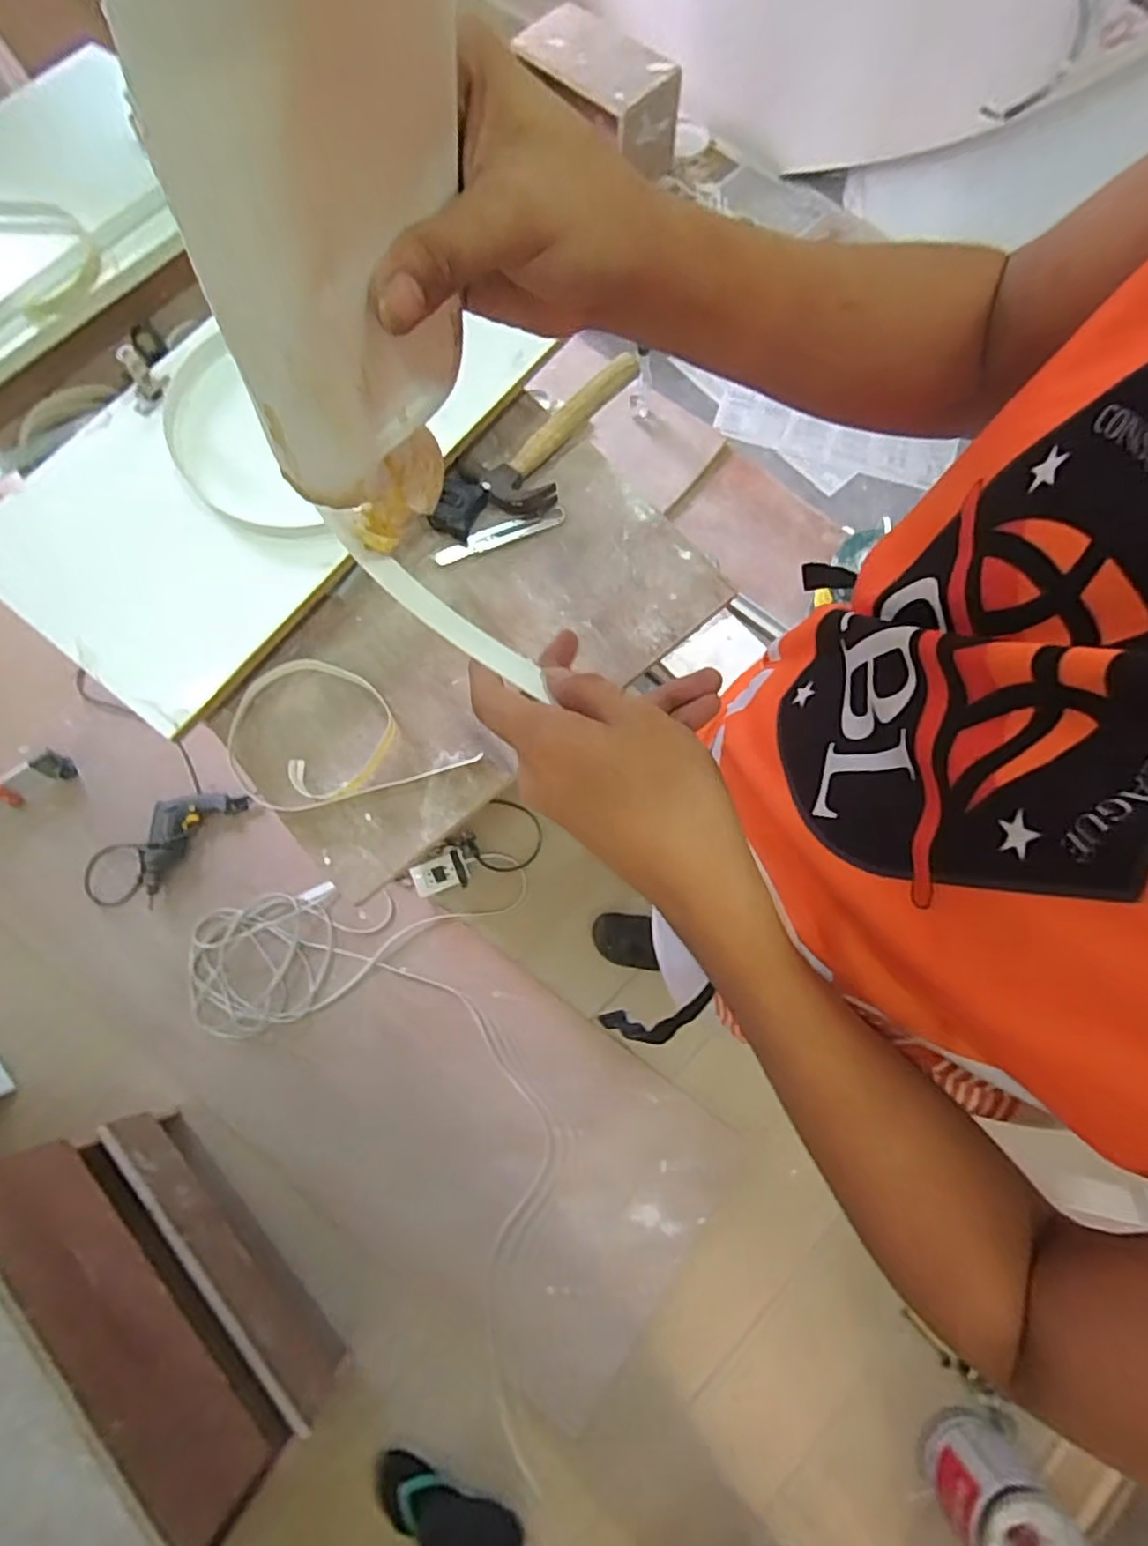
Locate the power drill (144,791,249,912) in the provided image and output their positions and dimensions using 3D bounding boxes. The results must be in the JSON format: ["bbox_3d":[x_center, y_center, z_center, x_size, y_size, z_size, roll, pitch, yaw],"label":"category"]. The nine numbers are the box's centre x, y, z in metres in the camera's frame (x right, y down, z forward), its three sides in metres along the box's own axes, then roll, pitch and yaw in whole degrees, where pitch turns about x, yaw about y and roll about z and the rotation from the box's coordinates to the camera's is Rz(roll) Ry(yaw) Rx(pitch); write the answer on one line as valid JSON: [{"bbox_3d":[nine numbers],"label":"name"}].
[{"bbox_3d":[-0.896,0.146,1.491,0.131,0.076,0.293,39,79,11],"label":"power drill"}]

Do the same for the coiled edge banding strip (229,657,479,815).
[{"bbox_3d":[-0.266,-0.058,0.775,0.272,0.030,0.176,-17,75,-3],"label":"coiled edge banding strip"}]

